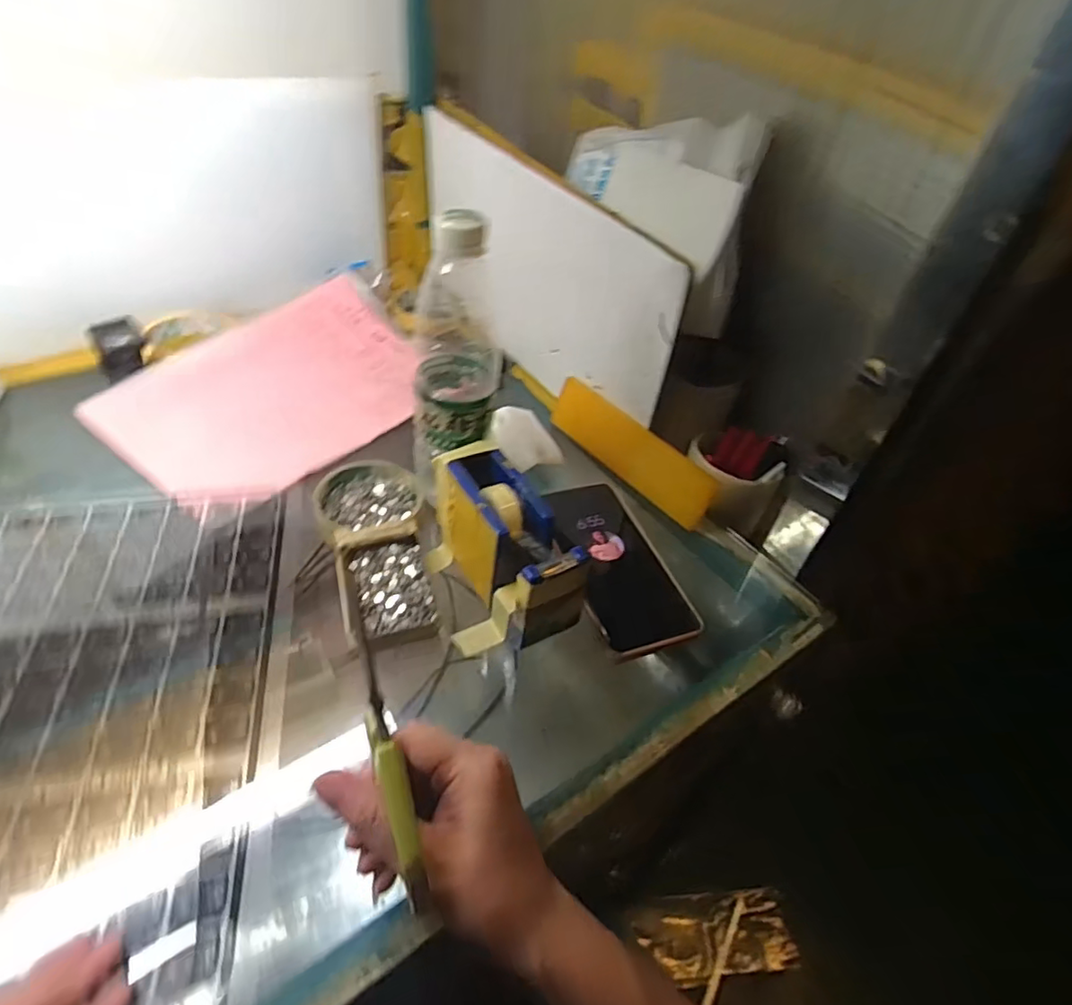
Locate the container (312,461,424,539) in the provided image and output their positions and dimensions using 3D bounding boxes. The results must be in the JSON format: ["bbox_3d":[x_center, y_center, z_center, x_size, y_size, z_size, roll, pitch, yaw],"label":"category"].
[{"bbox_3d":[-0.136,-0.003,0.495,0.080,0.018,0.085,3,43,-3],"label":"container"}]

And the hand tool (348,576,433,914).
[{"bbox_3d":[-0.066,0.104,0.266,0.012,0.011,0.141,-12,77,-18],"label":"hand tool"}]

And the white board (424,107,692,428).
[{"bbox_3d":[-0.008,-0.231,0.613,0.017,0.198,0.413,-21,49,-26],"label":"white board"}]

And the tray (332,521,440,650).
[{"bbox_3d":[-0.106,0.057,0.428,0.062,0.020,0.097,-9,45,-15],"label":"tray"}]

